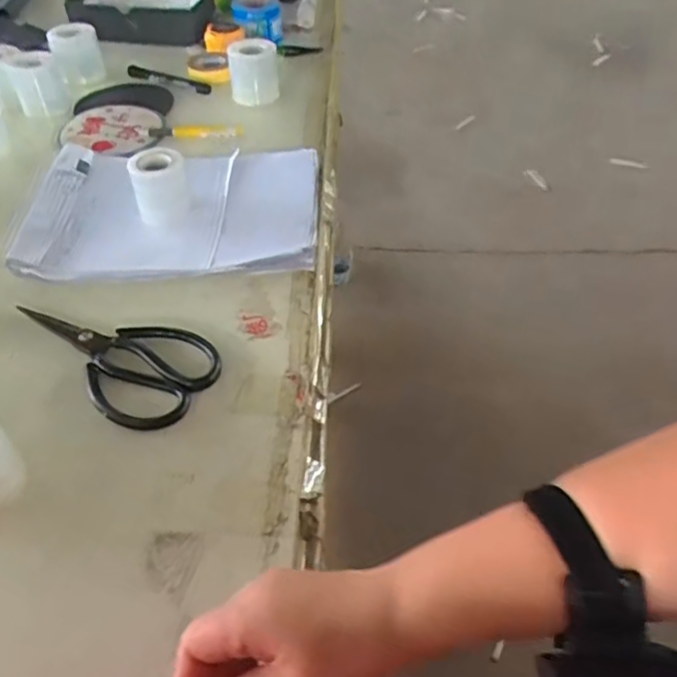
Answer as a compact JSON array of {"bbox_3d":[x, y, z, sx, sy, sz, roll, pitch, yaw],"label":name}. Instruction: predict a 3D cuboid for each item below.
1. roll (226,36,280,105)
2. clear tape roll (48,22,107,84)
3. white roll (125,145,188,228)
[{"bbox_3d":[-0.119,-0.374,0.903,0.069,0.071,0.057,-6,46,-5],"label":"roll"},{"bbox_3d":[-0.389,-0.426,0.958,0.066,0.061,0.075,-17,48,-16],"label":"clear tape roll"},{"bbox_3d":[-0.191,-0.163,0.692,0.059,0.062,0.054,-13,47,-12],"label":"white roll"}]

